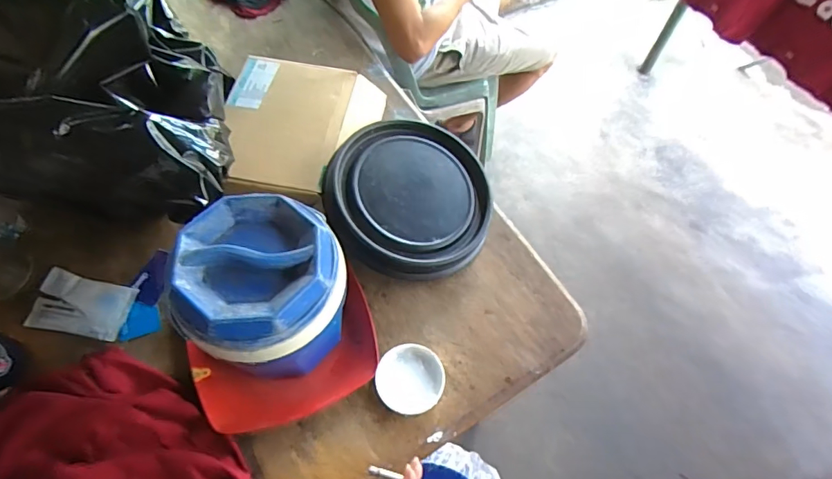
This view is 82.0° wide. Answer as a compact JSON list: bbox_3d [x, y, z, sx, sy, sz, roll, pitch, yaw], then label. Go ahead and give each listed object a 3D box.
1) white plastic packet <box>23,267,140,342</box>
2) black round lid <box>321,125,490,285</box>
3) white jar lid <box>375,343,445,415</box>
[{"bbox_3d":[-0.468,0.092,0.670,0.123,0.017,0.080,12,62,3],"label":"white plastic packet"},{"bbox_3d":[-0.009,-0.067,0.752,0.250,0.044,0.253,6,67,-14],"label":"black round lid"},{"bbox_3d":[-0.008,0.190,0.659,0.090,0.012,0.092,1,62,-3],"label":"white jar lid"}]

